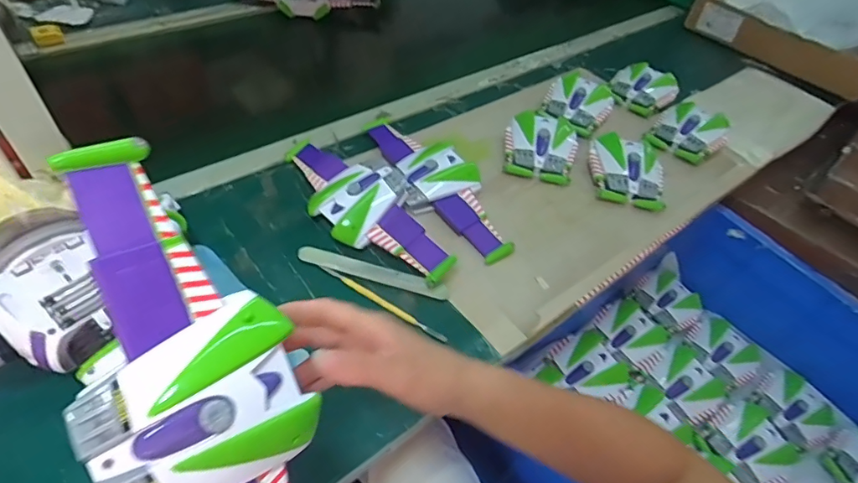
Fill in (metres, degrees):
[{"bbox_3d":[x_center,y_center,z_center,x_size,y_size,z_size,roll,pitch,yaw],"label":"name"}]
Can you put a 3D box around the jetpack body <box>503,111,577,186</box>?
[{"bbox_3d":[0.164,-0.147,0.719,0.100,0.029,0.128,17,48,7],"label":"jetpack body"}]

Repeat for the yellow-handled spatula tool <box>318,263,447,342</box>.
[{"bbox_3d":[-0.053,0.064,0.533,0.164,0.005,0.009,27,50,20],"label":"yellow-handled spatula tool"}]

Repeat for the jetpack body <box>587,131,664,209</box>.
[{"bbox_3d":[0.281,-0.108,0.692,0.103,0.037,0.129,17,48,7],"label":"jetpack body"}]

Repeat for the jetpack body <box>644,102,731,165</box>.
[{"bbox_3d":[0.409,-0.174,0.772,0.103,0.041,0.099,35,53,22],"label":"jetpack body"}]

